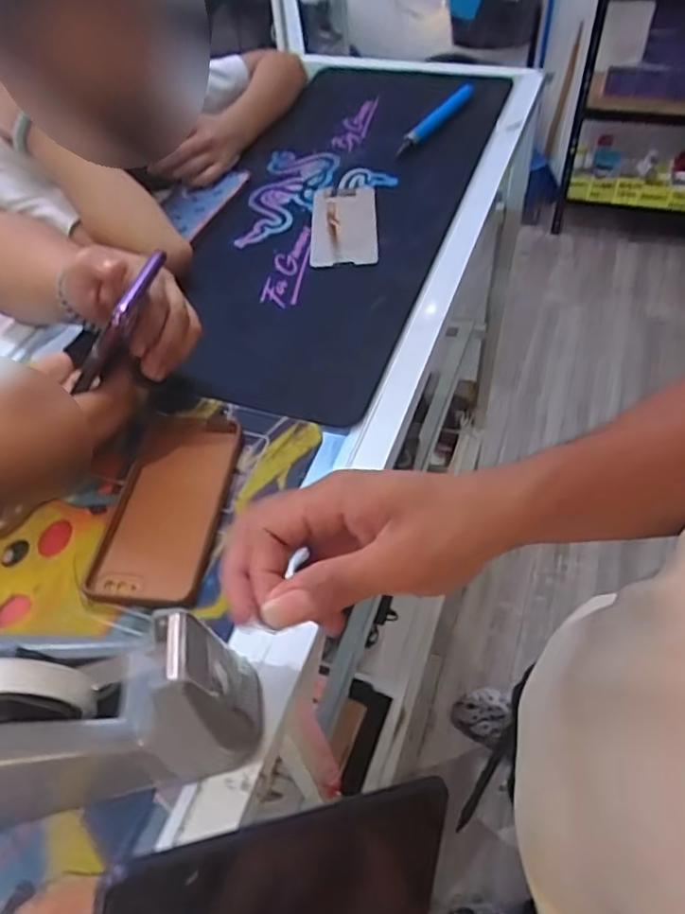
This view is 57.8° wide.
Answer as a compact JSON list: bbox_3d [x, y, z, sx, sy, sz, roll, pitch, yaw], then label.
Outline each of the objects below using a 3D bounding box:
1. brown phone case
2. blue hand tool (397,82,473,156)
[{"bbox_3d":[-0.128,0.032,0.453,0.078,0.007,0.160,3,52,7],"label":"brown phone case"},{"bbox_3d":[0.128,-0.456,0.832,0.014,0.025,0.199,25,57,22],"label":"blue hand tool"}]

